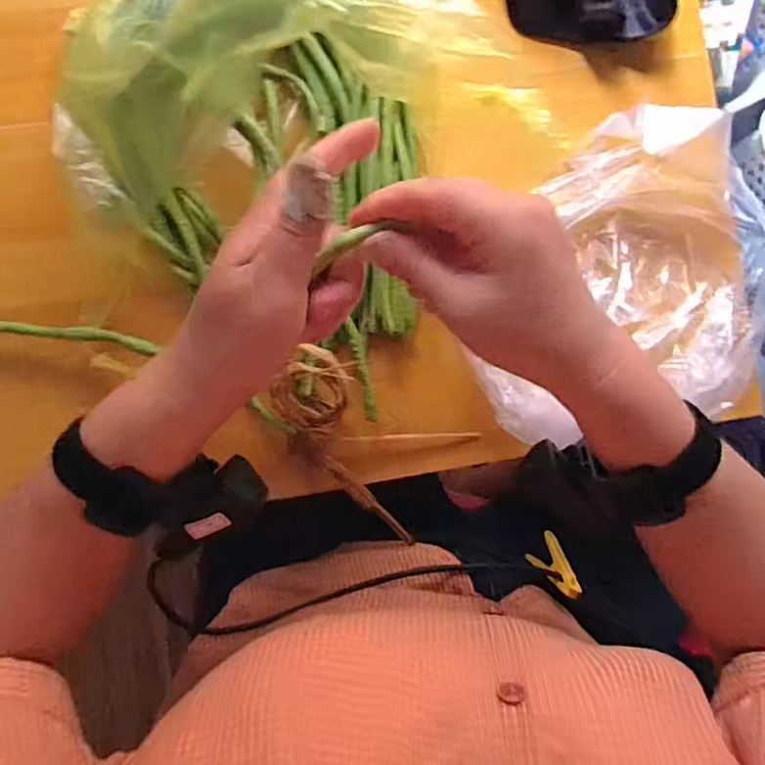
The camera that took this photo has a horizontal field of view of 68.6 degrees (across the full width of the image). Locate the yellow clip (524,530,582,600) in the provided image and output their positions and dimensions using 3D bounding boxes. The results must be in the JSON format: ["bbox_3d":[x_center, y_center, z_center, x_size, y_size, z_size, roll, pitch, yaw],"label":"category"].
[{"bbox_3d":[0.140,0.152,0.455,0.026,0.055,0.020,-19,129,-6],"label":"yellow clip"}]

